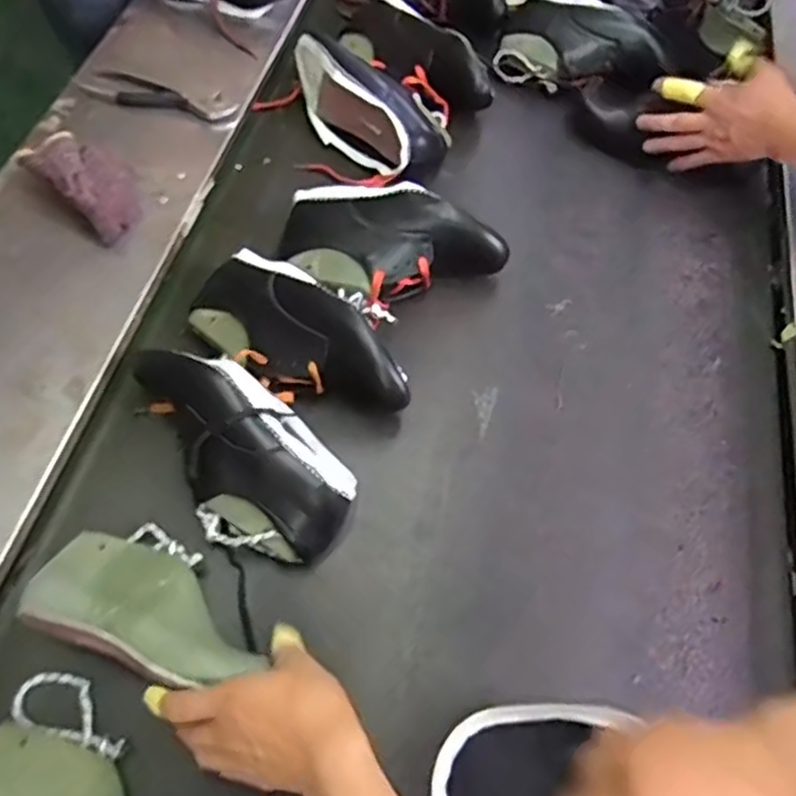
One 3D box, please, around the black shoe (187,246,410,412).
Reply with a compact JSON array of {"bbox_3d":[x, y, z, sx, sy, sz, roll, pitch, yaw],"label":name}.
[{"bbox_3d":[-0.101,-0.056,0.666,0.235,0.082,0.101,38,65,16],"label":"black shoe"}]

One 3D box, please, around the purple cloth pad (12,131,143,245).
[{"bbox_3d":[-0.330,-0.236,0.726,0.128,0.049,0.080,38,65,16],"label":"purple cloth pad"}]

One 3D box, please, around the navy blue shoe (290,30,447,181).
[{"bbox_3d":[-0.036,-0.384,0.852,0.237,0.073,0.119,41,66,18],"label":"navy blue shoe"}]

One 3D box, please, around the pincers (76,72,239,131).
[{"bbox_3d":[-0.297,-0.369,0.827,0.190,0.022,0.044,15,61,5],"label":"pincers"}]

